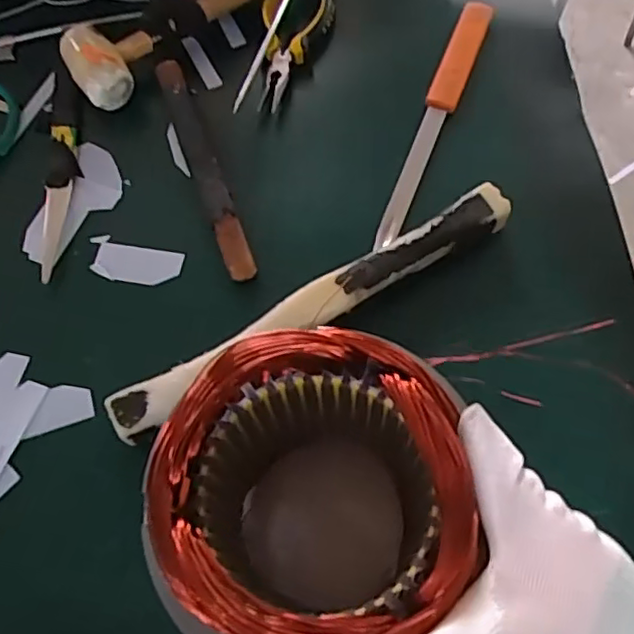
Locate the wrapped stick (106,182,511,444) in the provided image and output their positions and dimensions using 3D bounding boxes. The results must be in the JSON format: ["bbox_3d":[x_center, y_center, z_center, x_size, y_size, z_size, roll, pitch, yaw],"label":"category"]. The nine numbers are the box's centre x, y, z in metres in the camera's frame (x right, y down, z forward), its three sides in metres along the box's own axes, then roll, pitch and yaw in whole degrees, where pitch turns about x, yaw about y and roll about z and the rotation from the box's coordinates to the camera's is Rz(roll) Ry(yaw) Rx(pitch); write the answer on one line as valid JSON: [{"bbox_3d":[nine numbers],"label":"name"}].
[{"bbox_3d":[0.002,-0.005,0.454,0.317,0.042,0.032,-29,69,-12],"label":"wrapped stick"}]

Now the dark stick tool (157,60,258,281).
[{"bbox_3d":[-0.094,-0.129,0.519,0.022,0.021,0.226,-19,67,-8],"label":"dark stick tool"}]

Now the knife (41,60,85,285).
[{"bbox_3d":[-0.217,-0.127,0.530,0.026,0.012,0.211,-6,66,-2],"label":"knife"}]

